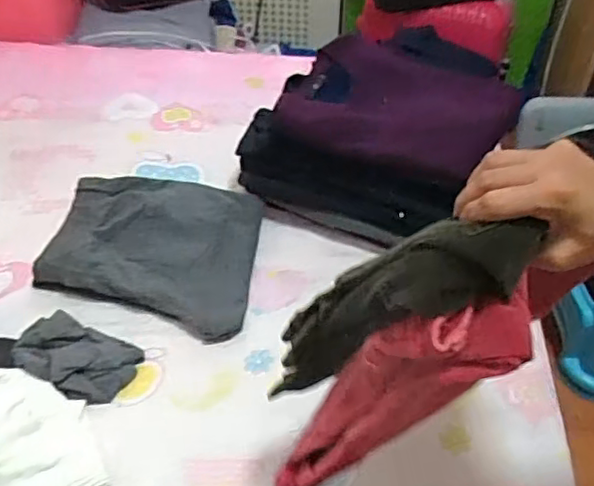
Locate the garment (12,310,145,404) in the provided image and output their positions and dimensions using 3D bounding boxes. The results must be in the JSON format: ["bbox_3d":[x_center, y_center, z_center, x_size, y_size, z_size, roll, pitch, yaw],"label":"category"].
[{"bbox_3d":[-0.285,0.145,0.813,0.154,0.032,0.095,18,47,17],"label":"garment"}]

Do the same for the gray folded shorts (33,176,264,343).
[{"bbox_3d":[-0.204,0.005,0.941,0.295,0.056,0.261,8,45,8],"label":"gray folded shorts"}]

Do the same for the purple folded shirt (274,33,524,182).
[{"bbox_3d":[0.176,-0.229,1.015,0.312,0.060,0.278,22,48,20],"label":"purple folded shirt"}]

